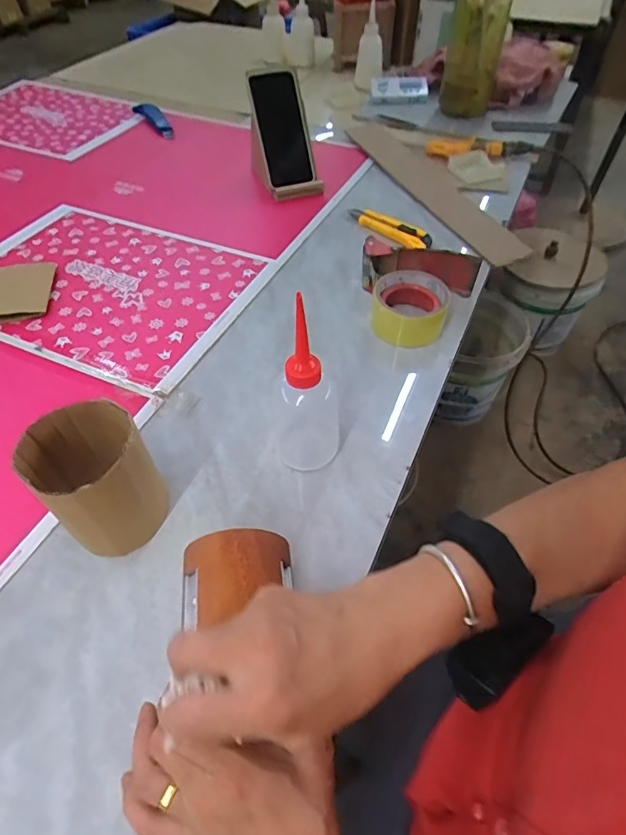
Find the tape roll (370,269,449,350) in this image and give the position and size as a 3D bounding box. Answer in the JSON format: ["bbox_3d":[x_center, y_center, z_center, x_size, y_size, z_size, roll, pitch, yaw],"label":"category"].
[{"bbox_3d":[0.118,-0.133,0.576,0.088,0.048,0.086,15,53,13],"label":"tape roll"}]

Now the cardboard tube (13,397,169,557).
[{"bbox_3d":[-0.172,0.055,0.387,0.086,0.106,0.091,-34,58,-24],"label":"cardboard tube"}]

